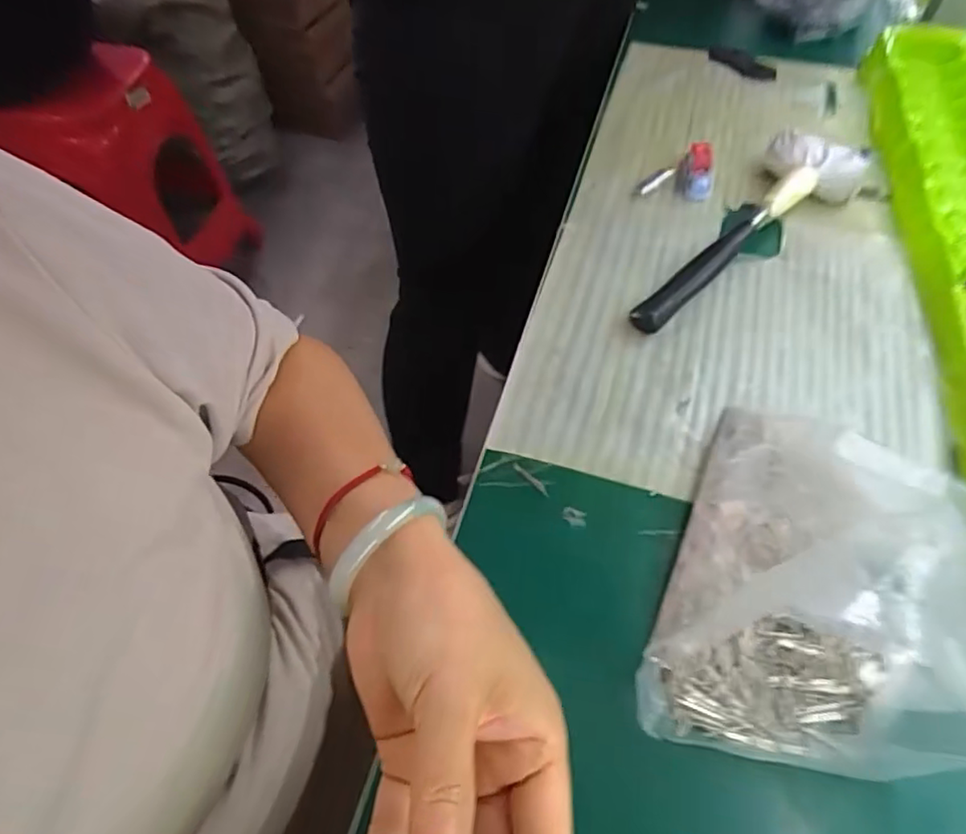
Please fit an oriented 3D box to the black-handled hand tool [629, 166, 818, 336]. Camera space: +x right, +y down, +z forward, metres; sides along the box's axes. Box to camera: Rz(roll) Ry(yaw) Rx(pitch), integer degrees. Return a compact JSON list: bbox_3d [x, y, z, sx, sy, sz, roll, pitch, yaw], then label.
[{"bbox_3d":[0.187,-0.130,0.479,0.214,0.031,0.024,-39,63,-23],"label":"black-handled hand tool"}]

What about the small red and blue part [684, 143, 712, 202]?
[{"bbox_3d":[0.184,-0.211,0.530,0.020,0.019,0.053,8,68,7],"label":"small red and blue part"}]

